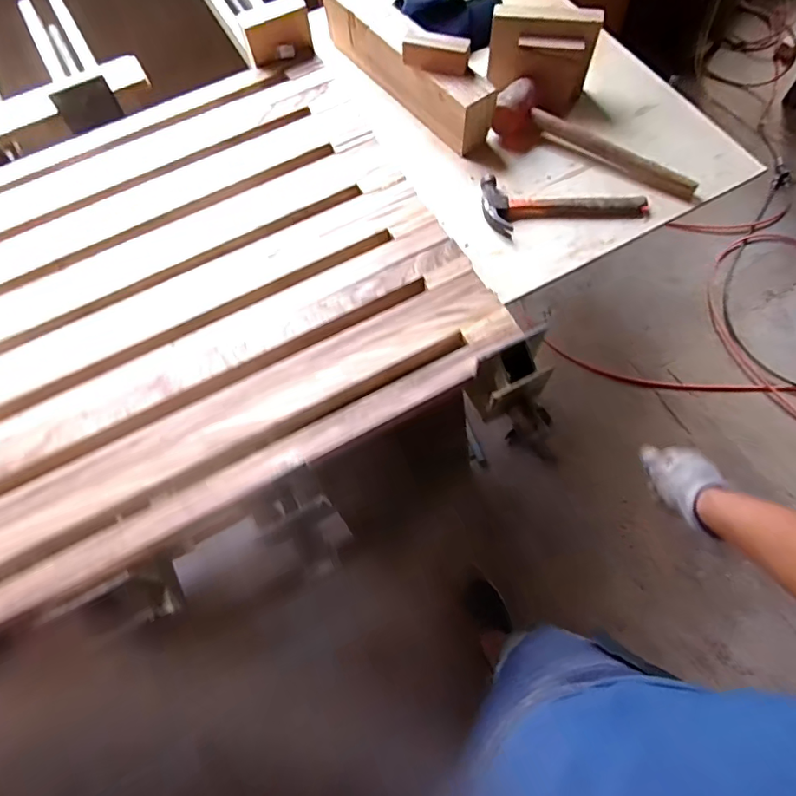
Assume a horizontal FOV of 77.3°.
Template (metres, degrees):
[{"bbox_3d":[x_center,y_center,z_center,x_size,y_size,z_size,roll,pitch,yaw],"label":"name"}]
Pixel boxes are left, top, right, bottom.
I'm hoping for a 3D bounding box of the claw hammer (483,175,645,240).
[{"bbox_3d":[0.294,-0.333,0.893,0.296,0.034,0.115,8,66,7],"label":"claw hammer"}]

